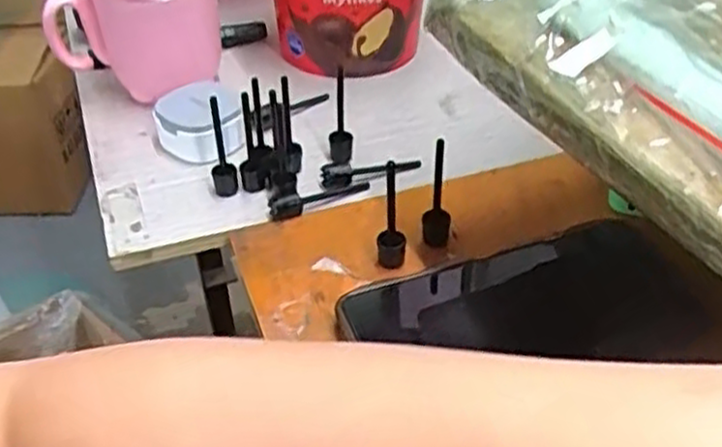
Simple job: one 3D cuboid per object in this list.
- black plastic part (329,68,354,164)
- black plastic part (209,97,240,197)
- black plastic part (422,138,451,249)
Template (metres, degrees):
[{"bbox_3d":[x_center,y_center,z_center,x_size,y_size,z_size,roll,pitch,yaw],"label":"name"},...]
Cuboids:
[{"bbox_3d":[-0.012,-0.064,0.471,0.014,0.061,0.017,-5,40,-5],"label":"black plastic part"},{"bbox_3d":[-0.079,-0.043,0.437,0.014,0.070,0.019,-7,40,-8],"label":"black plastic part"},{"bbox_3d":[0.040,-0.012,0.403,0.015,0.070,0.011,3,40,5],"label":"black plastic part"}]

